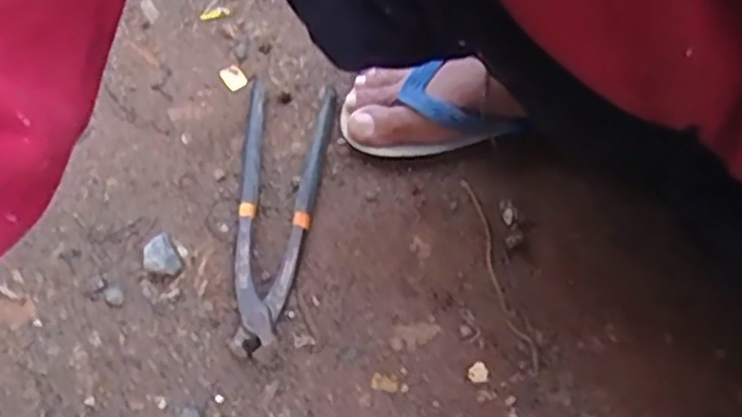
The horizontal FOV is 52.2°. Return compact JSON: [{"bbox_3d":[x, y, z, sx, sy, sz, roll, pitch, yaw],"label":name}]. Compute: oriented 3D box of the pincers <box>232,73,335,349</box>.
[{"bbox_3d":[-0.064,0.001,0.570,0.067,0.021,0.218,-1,64,3],"label":"pincers"}]

